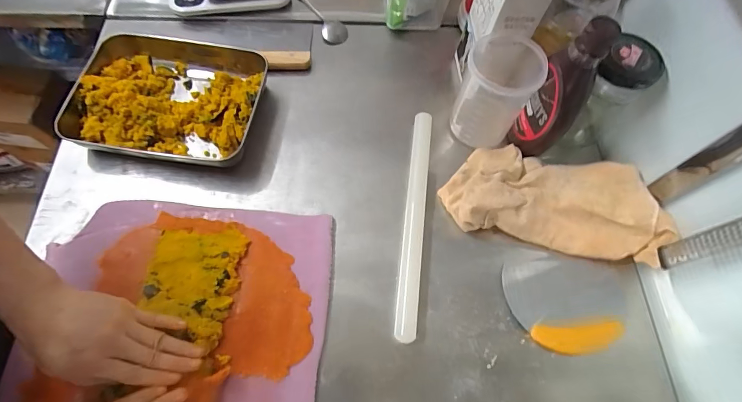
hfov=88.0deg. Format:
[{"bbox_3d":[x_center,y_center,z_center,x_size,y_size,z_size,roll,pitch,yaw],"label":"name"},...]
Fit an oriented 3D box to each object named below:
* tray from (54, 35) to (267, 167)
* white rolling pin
[{"bbox_3d":[-0.299,-0.150,0.572,0.256,0.050,0.199,9,64,1],"label":"tray"},{"bbox_3d":[0.062,0.021,0.522,0.031,0.028,0.322,8,64,0],"label":"white rolling pin"}]

